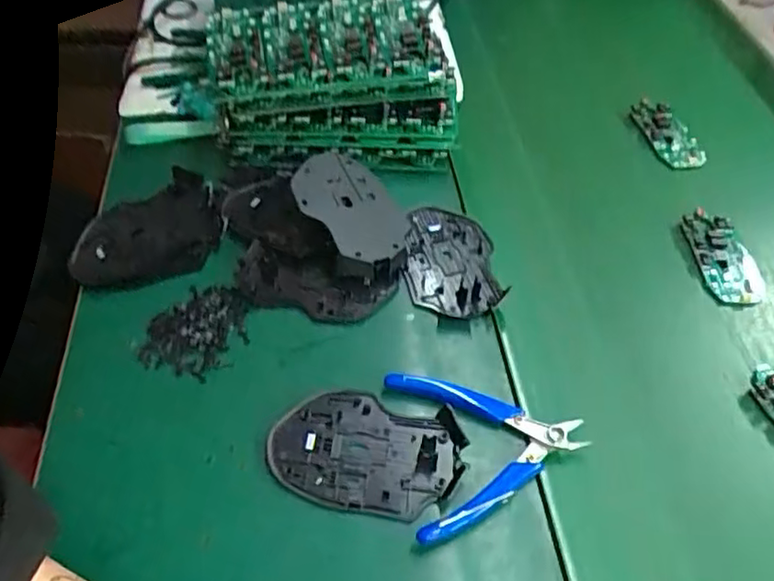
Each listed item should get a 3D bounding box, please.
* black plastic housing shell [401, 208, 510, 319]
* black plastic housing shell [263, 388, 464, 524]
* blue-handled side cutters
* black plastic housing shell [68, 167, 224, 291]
[{"bbox_3d":[0.047,-0.024,0.491,0.070,0.015,0.107,-5,50,-8],"label":"black plastic housing shell"},{"bbox_3d":[-0.013,0.099,0.392,0.114,0.015,0.073,14,50,8],"label":"black plastic housing shell"},{"bbox_3d":[0.065,0.092,0.393,0.115,0.020,0.108,-7,51,-9],"label":"blue-handled side cutters"},{"bbox_3d":[-0.184,-0.042,0.488,0.115,0.035,0.080,-24,56,-21],"label":"black plastic housing shell"}]

